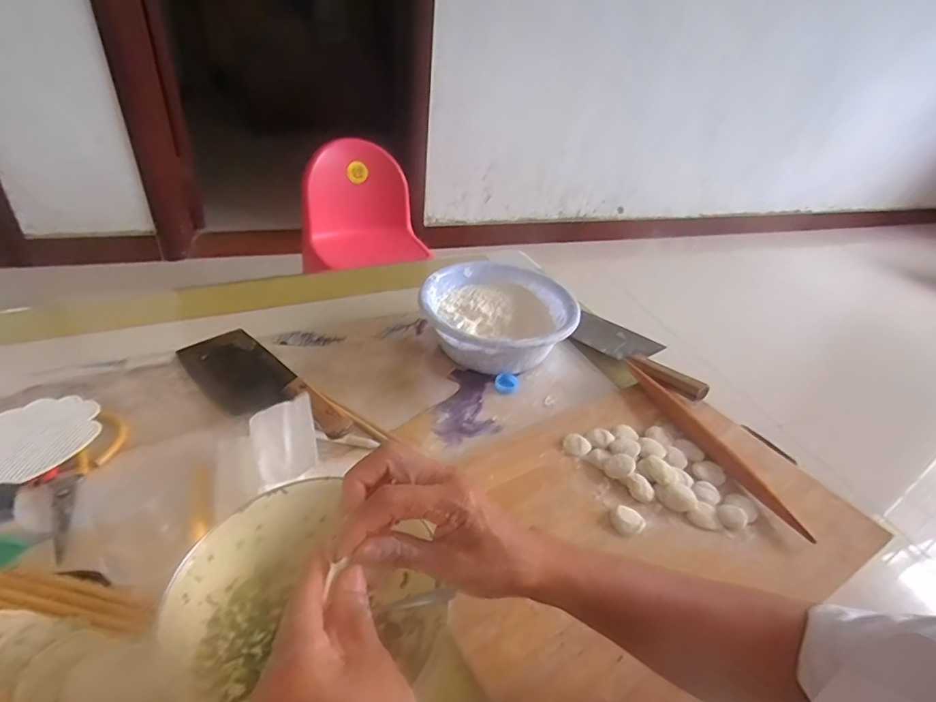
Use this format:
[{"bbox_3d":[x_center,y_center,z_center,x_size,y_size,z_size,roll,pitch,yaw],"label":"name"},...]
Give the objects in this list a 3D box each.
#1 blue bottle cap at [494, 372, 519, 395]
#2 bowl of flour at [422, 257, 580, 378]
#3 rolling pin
[{"bbox_3d":[0.056,0.045,0.721,0.034,0.021,0.035,5,33,-3],"label":"blue bottle cap"},{"bbox_3d":[0.041,-0.038,0.764,0.197,0.103,0.210,5,35,-4],"label":"bowl of flour"},{"bbox_3d":[0.298,0.106,0.630,0.025,0.024,0.296,-8,36,-22],"label":"rolling pin"}]

